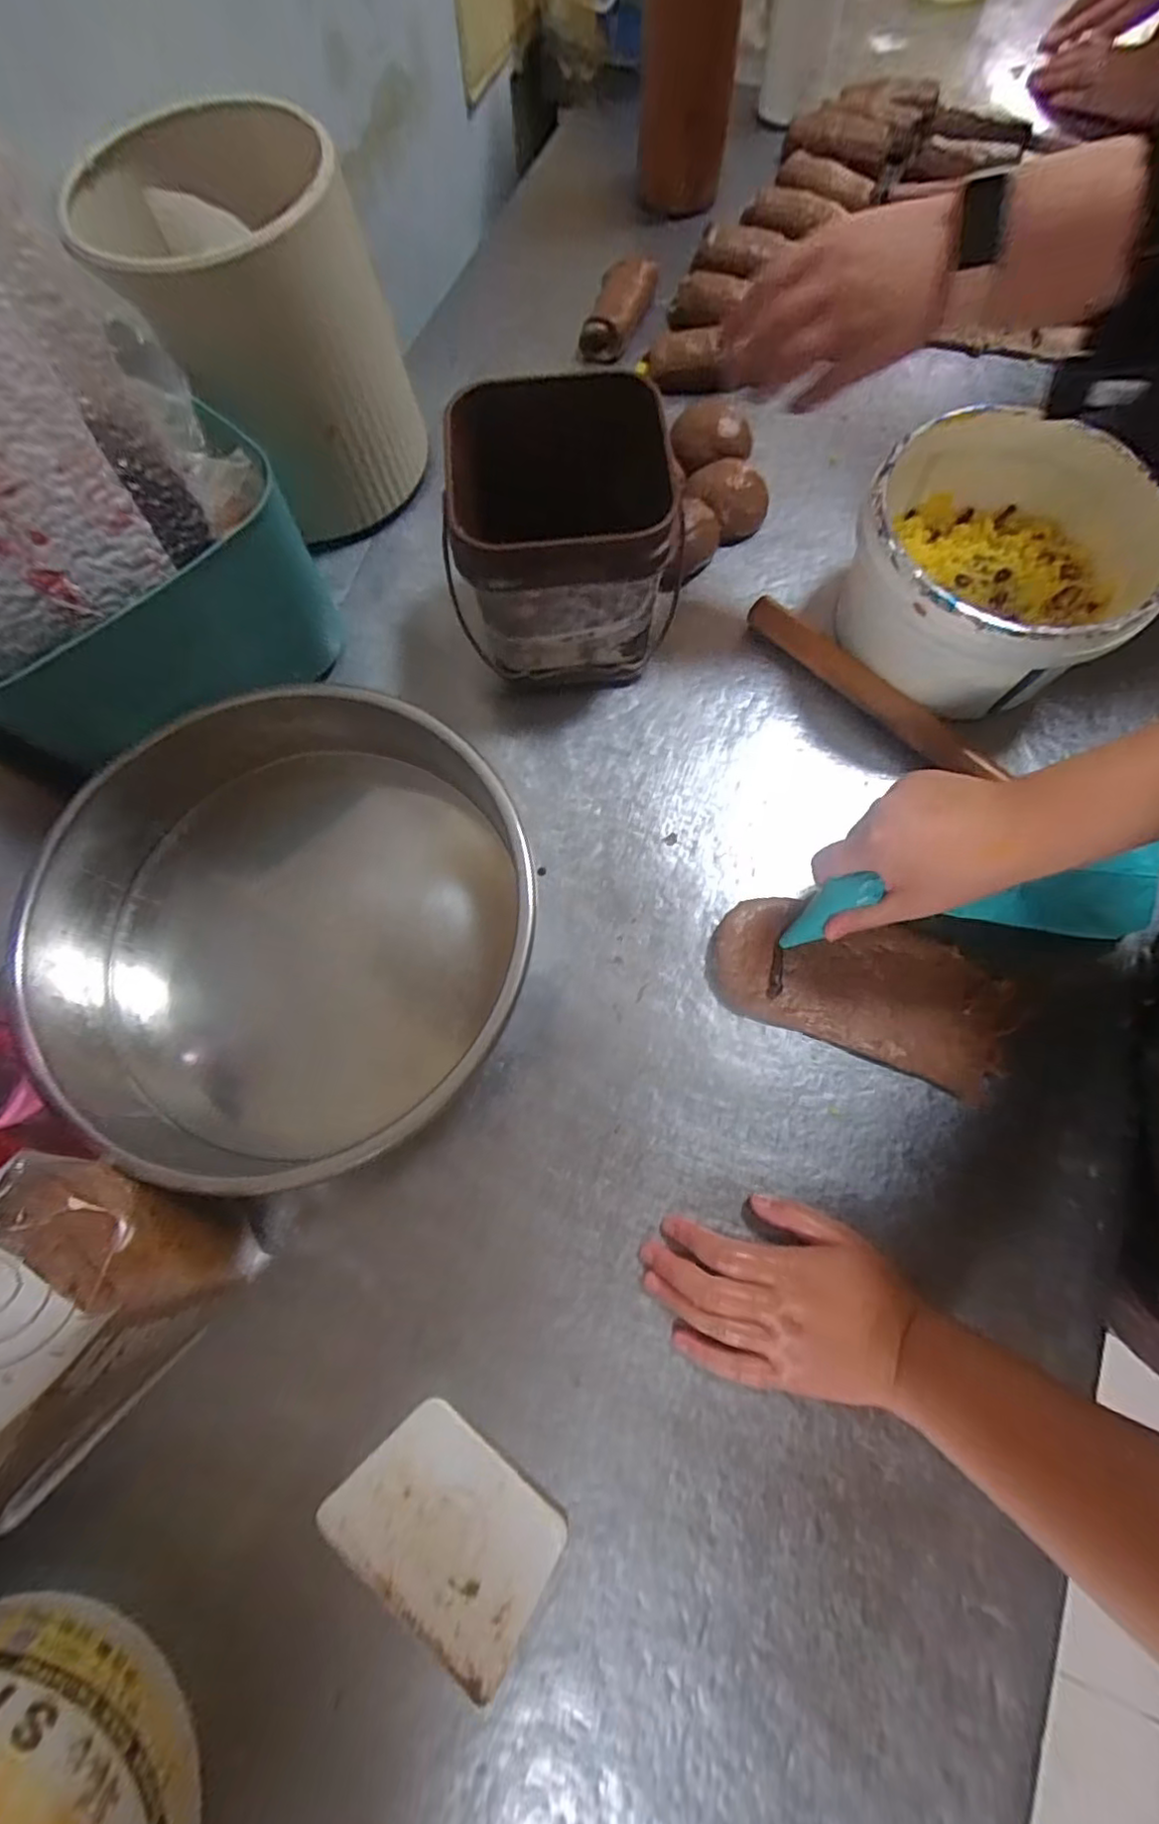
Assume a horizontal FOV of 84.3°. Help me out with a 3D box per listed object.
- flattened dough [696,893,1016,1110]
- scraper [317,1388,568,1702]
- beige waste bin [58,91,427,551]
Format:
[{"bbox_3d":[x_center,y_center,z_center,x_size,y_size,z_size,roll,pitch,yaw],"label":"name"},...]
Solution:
[{"bbox_3d":[0.197,0.051,0.451,0.205,0.017,0.094,20,75,7],"label":"flattened dough"},{"bbox_3d":[-0.075,0.359,0.372,0.127,0.007,0.091,36,76,12],"label":"scraper"},{"bbox_3d":[-0.244,-0.447,0.508,0.168,0.204,0.194,-42,77,-10],"label":"beige waste bin"}]

